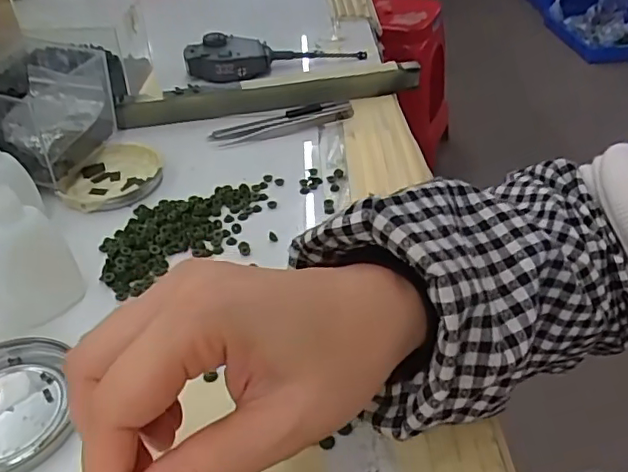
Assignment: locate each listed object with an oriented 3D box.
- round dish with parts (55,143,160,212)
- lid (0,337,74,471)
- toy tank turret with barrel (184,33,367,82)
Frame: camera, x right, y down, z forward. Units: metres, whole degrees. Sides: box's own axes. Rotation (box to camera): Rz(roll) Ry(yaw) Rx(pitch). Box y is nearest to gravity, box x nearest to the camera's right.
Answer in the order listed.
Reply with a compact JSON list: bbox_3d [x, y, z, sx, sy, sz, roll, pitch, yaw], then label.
[{"bbox_3d":[-0.157,-0.046,0.439,0.074,0.013,0.078,-9,40,-10],"label":"round dish with parts"},{"bbox_3d":[-0.158,0.085,0.275,0.069,0.009,0.075,-14,41,-16],"label":"lid"},{"bbox_3d":[-0.042,-0.198,0.597,0.186,0.030,0.056,-13,41,-14],"label":"toy tank turret with barrel"}]

